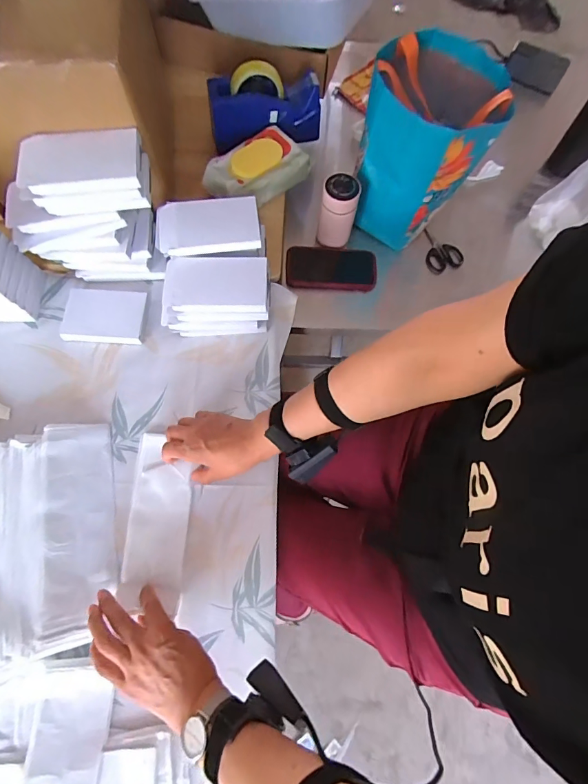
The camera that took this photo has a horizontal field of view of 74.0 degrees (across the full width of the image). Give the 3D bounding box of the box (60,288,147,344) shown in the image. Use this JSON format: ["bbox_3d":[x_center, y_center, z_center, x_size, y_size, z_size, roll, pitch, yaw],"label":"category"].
[{"bbox_3d":[-0.305,-0.124,0.633,0.119,0.026,0.087,3,71,-2],"label":"box"}]

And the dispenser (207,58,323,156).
[{"bbox_3d":[-0.051,-0.513,0.709,0.198,0.117,0.063,-10,72,-6],"label":"dispenser"}]

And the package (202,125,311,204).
[{"bbox_3d":[-0.067,-0.403,0.702,0.184,0.055,0.106,-36,76,-13],"label":"package"}]

